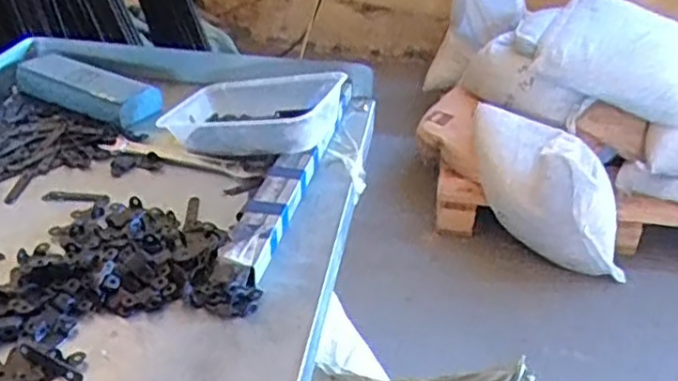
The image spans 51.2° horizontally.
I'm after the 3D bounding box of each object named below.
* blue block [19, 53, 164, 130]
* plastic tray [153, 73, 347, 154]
[{"bbox_3d":[-0.268,-0.112,0.743,0.180,0.026,0.057,20,36,24],"label":"blue block"},{"bbox_3d":[-0.075,-0.075,0.673,0.159,0.061,0.128,9,43,23],"label":"plastic tray"}]

